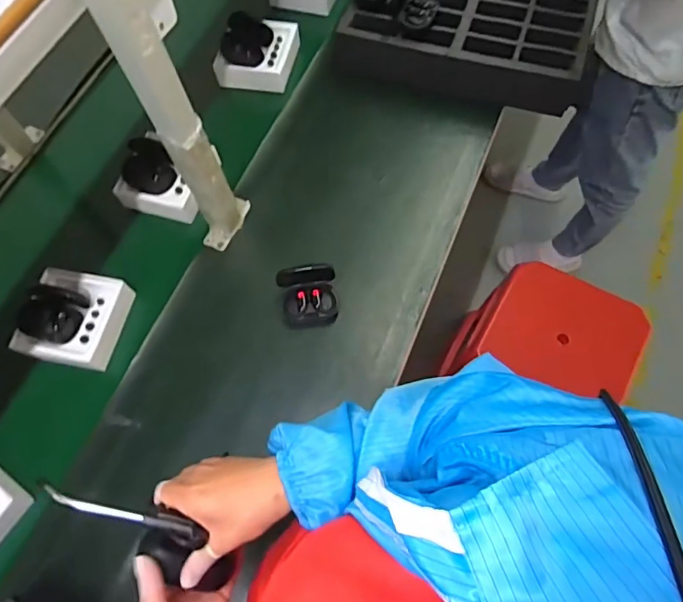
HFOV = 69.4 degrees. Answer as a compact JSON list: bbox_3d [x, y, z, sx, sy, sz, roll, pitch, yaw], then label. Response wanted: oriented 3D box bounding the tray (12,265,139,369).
[{"bbox_3d":[-0.412,0.029,0.766,0.137,0.047,0.143,10,65,8],"label":"tray"}]

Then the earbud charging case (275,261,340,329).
[{"bbox_3d":[-0.050,-0.003,0.762,0.087,0.089,0.070,-7,64,0],"label":"earbud charging case"}]

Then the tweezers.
[{"bbox_3d":[-0.193,0.177,0.417,0.142,0.014,0.013,12,65,6],"label":"tweezers"}]

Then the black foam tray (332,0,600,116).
[{"bbox_3d":[0.277,-0.613,0.940,0.439,0.104,0.551,20,67,13],"label":"black foam tray"}]

